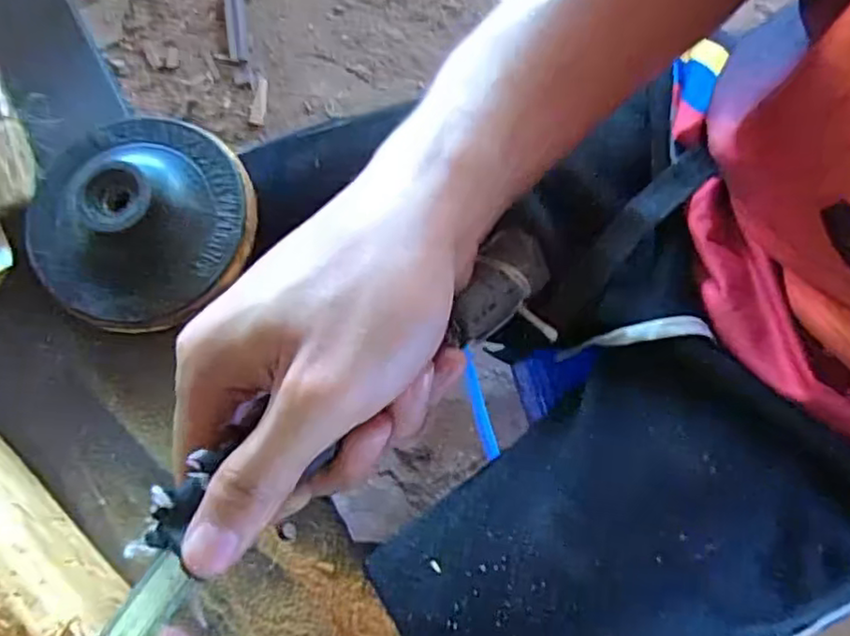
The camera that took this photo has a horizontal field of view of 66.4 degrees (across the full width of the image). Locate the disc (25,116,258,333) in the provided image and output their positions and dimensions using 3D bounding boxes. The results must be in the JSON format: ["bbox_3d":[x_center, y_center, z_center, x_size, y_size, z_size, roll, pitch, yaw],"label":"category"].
[{"bbox_3d":[-0.116,-0.042,0.258,0.087,0.026,0.087,0,79,1],"label":"disc"}]

